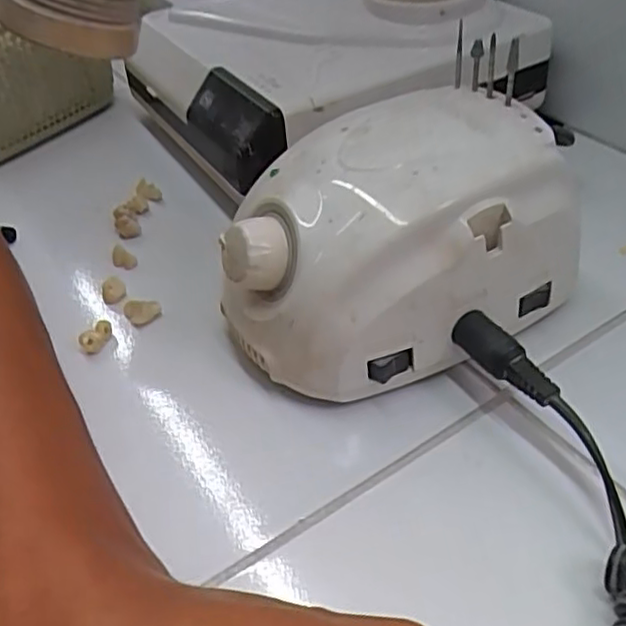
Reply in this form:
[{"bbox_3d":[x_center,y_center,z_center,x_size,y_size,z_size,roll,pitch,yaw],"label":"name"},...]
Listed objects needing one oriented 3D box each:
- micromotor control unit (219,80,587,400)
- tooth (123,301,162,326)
[{"bbox_3d":[0.031,-0.029,0.280,0.139,0.084,0.094,-23,45,-19],"label":"micromotor control unit"},{"bbox_3d":[-0.083,-0.001,0.318,0.018,0.010,0.015,-12,43,-7],"label":"tooth"}]

